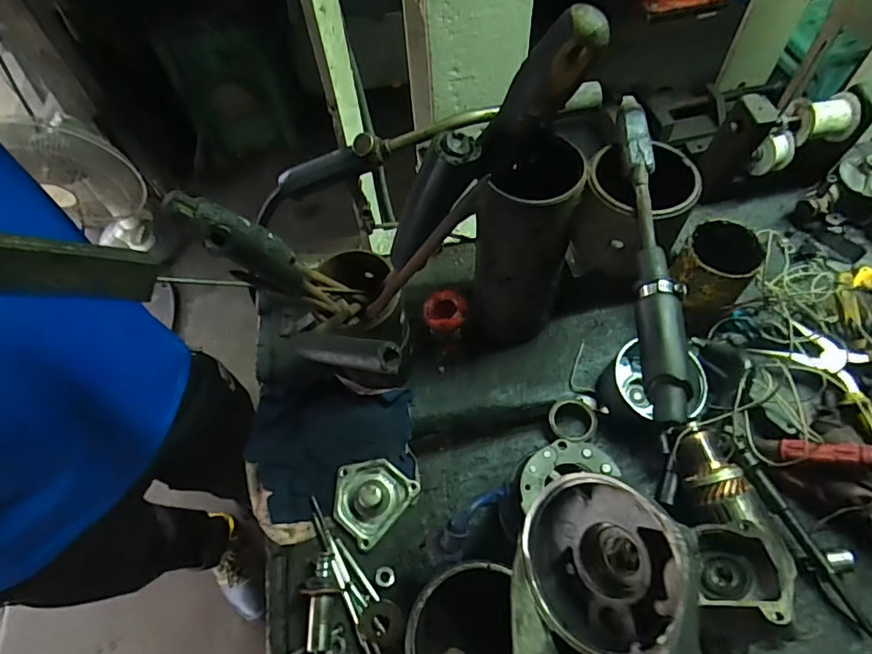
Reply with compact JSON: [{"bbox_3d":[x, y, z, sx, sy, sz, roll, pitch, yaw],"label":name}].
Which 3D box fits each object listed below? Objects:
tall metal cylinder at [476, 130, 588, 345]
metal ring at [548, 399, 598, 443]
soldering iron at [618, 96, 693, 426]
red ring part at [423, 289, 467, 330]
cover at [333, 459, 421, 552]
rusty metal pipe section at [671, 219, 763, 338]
[{"bbox_3d":[0.083,-0.071,0.517,0.086,0.245,0.091,9,60,9],"label":"tall metal cylinder"},{"bbox_3d":[0.143,0.096,0.547,0.048,0.012,0.048,-2,59,3],"label":"metal ring"},{"bbox_3d":[0.154,-0.063,0.374,0.027,0.027,0.268,2,59,5],"label":"soldering iron"},{"bbox_3d":[0.010,-0.018,0.573,0.045,0.018,0.042,0,59,4],"label":"red ring part"},{"bbox_3d":[-0.069,0.162,0.513,0.070,0.033,0.077,36,68,22],"label":"cover"},{"bbox_3d":[0.290,-0.058,0.551,0.073,0.103,0.075,35,67,22],"label":"rusty metal pipe section"}]

